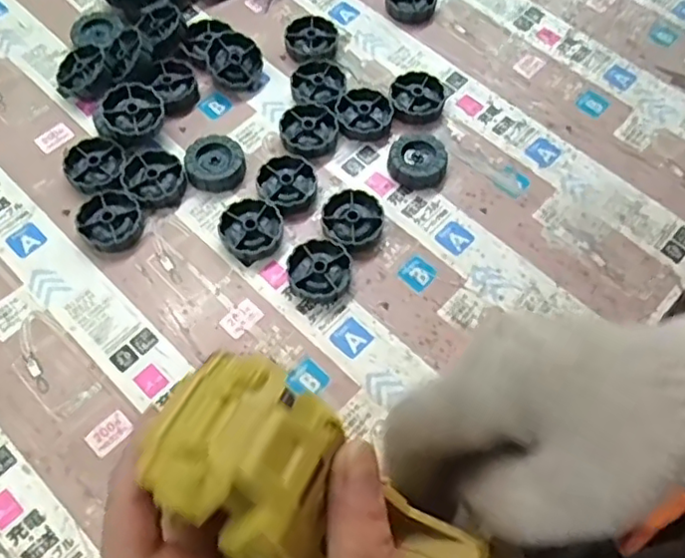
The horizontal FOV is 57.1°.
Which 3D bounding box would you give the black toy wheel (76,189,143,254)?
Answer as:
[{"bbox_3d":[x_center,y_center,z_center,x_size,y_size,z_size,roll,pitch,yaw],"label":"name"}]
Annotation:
[{"bbox_3d":[-0.145,-0.036,0.393,0.038,0.010,0.037,0,65,0],"label":"black toy wheel"}]

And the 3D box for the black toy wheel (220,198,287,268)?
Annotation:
[{"bbox_3d":[-0.057,-0.031,0.393,0.040,0.012,0.039,0,65,0],"label":"black toy wheel"}]

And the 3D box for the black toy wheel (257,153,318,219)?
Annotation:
[{"bbox_3d":[-0.036,-0.063,0.410,0.037,0.012,0.044,-26,68,-11],"label":"black toy wheel"}]

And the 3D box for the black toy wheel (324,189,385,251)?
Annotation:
[{"bbox_3d":[0.007,-0.037,0.397,0.038,0.014,0.039,0,65,0],"label":"black toy wheel"}]

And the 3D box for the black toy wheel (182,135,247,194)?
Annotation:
[{"bbox_3d":[-0.084,-0.075,0.415,0.038,0.013,0.039,0,65,0],"label":"black toy wheel"}]

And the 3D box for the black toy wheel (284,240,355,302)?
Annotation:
[{"bbox_3d":[-0.014,-0.005,0.386,0.039,0.012,0.039,0,65,0],"label":"black toy wheel"}]

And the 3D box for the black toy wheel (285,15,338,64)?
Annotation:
[{"bbox_3d":[-0.022,-0.174,0.460,0.036,0.014,0.038,0,65,0],"label":"black toy wheel"}]

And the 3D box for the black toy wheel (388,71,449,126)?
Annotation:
[{"bbox_3d":[0.052,-0.126,0.439,0.038,0.011,0.038,0,65,0],"label":"black toy wheel"}]

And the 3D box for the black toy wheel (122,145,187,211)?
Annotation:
[{"bbox_3d":[-0.123,-0.066,0.408,0.044,0.013,0.038,32,69,14],"label":"black toy wheel"}]

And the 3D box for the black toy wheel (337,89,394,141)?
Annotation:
[{"bbox_3d":[0.016,-0.113,0.435,0.037,0.010,0.038,0,65,0],"label":"black toy wheel"}]

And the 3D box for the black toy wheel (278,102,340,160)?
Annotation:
[{"bbox_3d":[-0.023,-0.100,0.427,0.039,0.011,0.041,0,65,0],"label":"black toy wheel"}]

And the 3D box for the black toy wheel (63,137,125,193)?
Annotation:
[{"bbox_3d":[-0.164,-0.075,0.416,0.046,0.009,0.039,40,71,16],"label":"black toy wheel"}]

